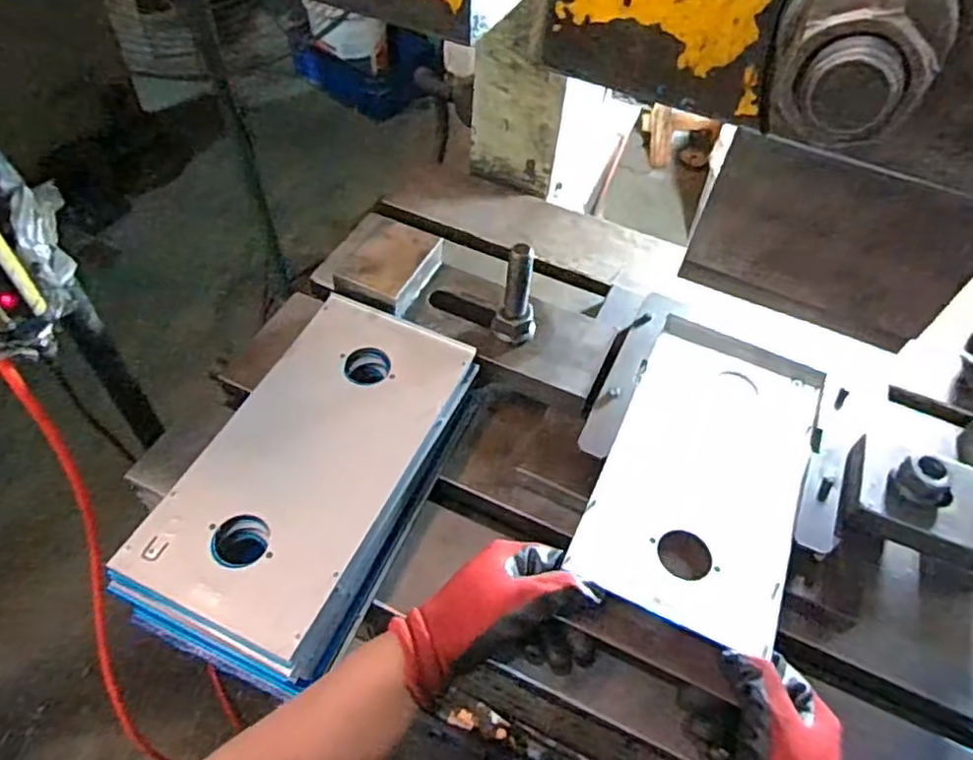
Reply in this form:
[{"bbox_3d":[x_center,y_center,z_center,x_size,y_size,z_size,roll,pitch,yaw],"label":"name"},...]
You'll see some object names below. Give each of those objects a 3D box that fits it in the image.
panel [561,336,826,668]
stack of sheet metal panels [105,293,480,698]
[{"bbox_3d":[0.171,0.072,0.522,0.144,0.010,0.253,23,53,13],"label":"panel"},{"bbox_3d":[-0.134,0.075,0.525,0.158,0.061,0.301,20,53,11],"label":"stack of sheet metal panels"}]

